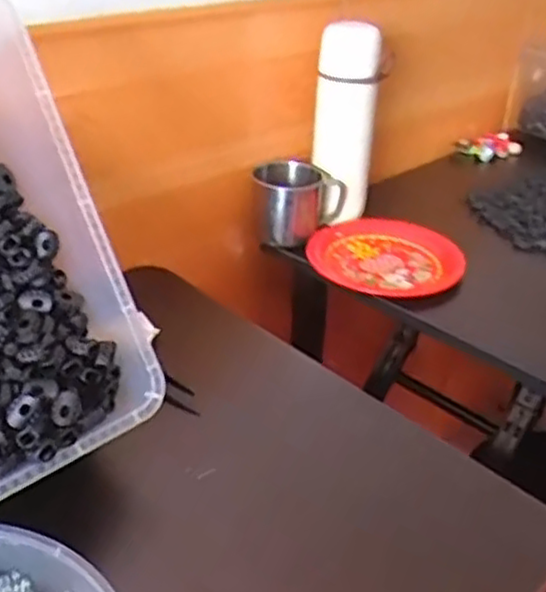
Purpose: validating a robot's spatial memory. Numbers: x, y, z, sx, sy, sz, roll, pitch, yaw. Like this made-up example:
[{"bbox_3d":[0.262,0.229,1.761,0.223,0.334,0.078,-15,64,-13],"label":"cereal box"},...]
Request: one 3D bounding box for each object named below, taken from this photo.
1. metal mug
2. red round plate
[{"bbox_3d":[0.026,-0.112,0.847,0.074,0.078,0.096,25,37,30],"label":"metal mug"},{"bbox_3d":[0.123,-0.045,0.815,0.163,0.034,0.151,3,31,-2],"label":"red round plate"}]

